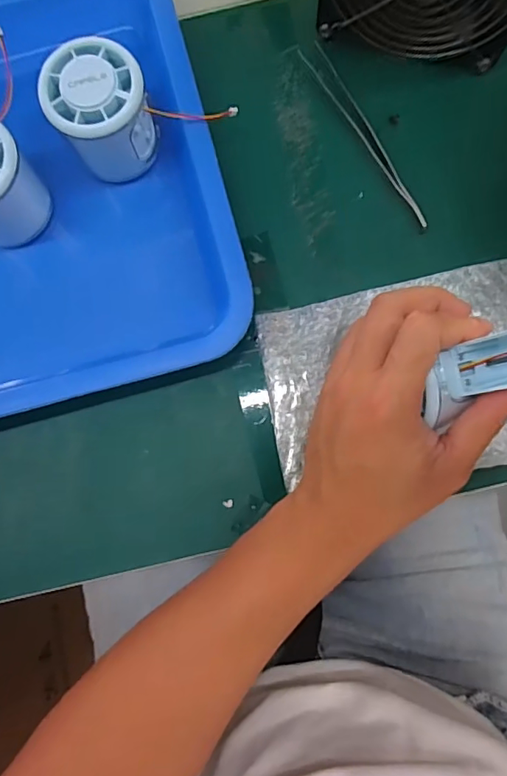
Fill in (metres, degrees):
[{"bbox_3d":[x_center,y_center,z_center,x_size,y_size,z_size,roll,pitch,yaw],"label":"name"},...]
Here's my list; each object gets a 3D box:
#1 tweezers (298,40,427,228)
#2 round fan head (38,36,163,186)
[{"bbox_3d":[0.072,-0.163,0.331,0.013,0.004,0.142,-30,84,0],"label":"tweezers"},{"bbox_3d":[-0.088,-0.162,0.311,0.053,0.063,0.054,0,85,3],"label":"round fan head"}]

